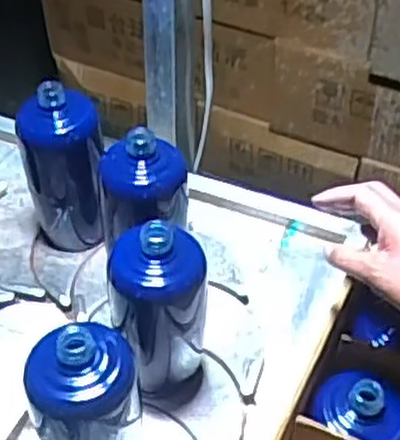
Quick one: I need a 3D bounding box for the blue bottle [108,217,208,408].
[{"bbox_3d":[-0.034,0.077,0.672,0.076,0.192,0.080,-1,39,-5],"label":"blue bottle"}]

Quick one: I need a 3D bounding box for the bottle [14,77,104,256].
[{"bbox_3d":[-0.142,-0.058,0.801,0.079,0.192,0.069,-9,40,-14],"label":"bottle"}]

